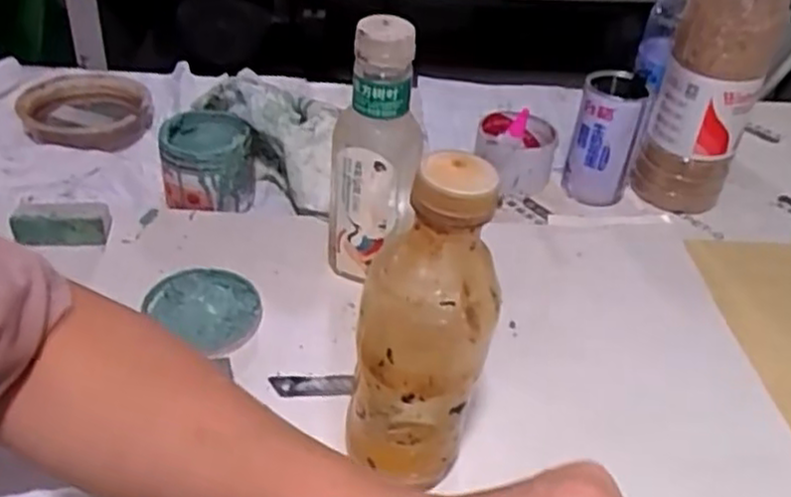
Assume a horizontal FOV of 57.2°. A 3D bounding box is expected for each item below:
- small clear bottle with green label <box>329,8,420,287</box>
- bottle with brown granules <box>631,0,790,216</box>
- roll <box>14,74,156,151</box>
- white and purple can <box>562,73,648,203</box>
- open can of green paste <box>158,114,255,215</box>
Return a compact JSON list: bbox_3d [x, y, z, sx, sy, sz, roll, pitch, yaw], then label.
[{"bbox_3d":[-0.017,-0.063,0.537,0.065,0.200,0.064,3,37,-3],"label":"small clear bottle with green label"},{"bbox_3d":[0.292,-0.161,0.669,0.087,0.300,0.075,31,44,30],"label":"bottle with brown granules"},{"bbox_3d":[-0.323,-0.145,0.764,0.121,0.035,0.136,4,37,-1],"label":"roll"},{"bbox_3d":[0.207,-0.109,0.723,0.065,0.121,0.067,12,37,8],"label":"white and purple can"},{"bbox_3d":[-0.171,-0.084,0.663,0.077,0.057,0.090,-1,37,-8],"label":"open can of green paste"}]

